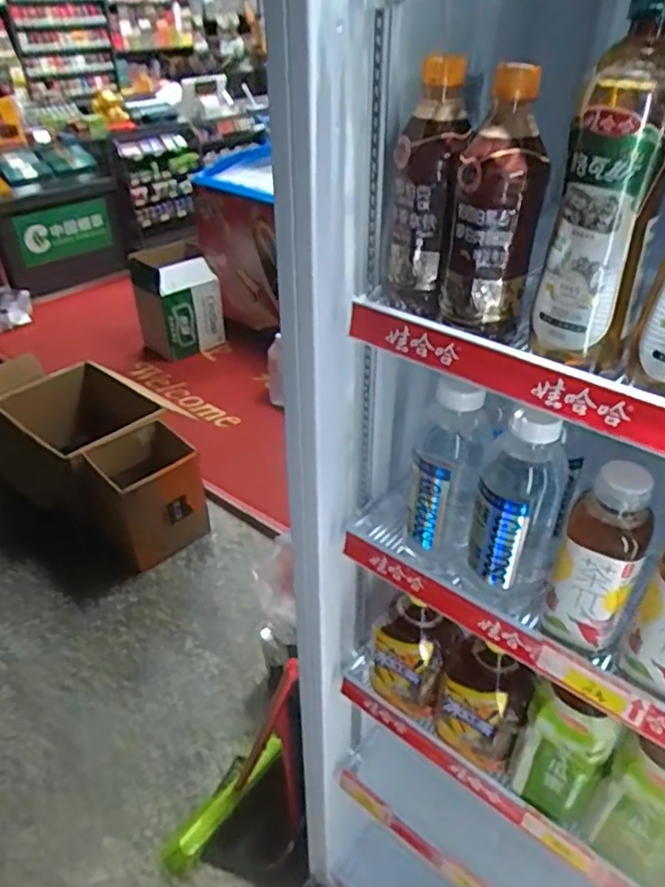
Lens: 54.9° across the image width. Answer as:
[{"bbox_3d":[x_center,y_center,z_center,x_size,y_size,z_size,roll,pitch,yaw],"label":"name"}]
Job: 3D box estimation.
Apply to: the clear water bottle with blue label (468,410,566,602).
[{"bbox_3d":[0.164,0.057,0.563,0.067,0.200,0.072,17,39,22],"label":"clear water bottle with blue label"}]

